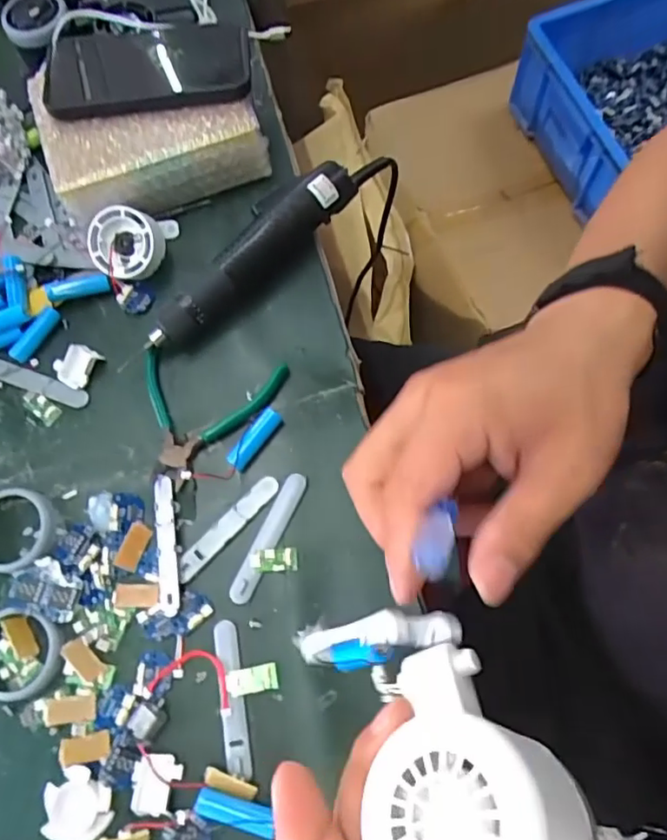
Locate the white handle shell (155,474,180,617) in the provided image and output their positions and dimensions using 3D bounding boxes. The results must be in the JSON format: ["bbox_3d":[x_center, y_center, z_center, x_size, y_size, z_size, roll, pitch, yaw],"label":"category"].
[{"bbox_3d":[-0.116,0.085,0.403,0.014,0.006,0.095,-10,70,-1],"label":"white handle shell"}]

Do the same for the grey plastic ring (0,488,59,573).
[{"bbox_3d":[-0.226,0.077,0.409,0.058,0.013,0.057,-1,70,2],"label":"grey plastic ring"}]

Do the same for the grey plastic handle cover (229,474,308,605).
[{"bbox_3d":[-0.045,0.081,0.403,0.014,0.004,0.095,25,73,10],"label":"grey plastic handle cover"}]

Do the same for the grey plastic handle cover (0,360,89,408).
[{"bbox_3d":[-0.234,-0.030,0.452,0.094,0.006,0.015,18,72,8],"label":"grey plastic handle cover"}]

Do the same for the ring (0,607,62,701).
[{"bbox_3d":[-0.210,0.154,0.382,0.059,0.007,0.056,-1,70,2],"label":"ring"}]

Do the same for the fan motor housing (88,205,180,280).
[{"bbox_3d":[-0.166,-0.144,0.476,0.058,0.045,0.056,15,100,-4],"label":"fan motor housing"}]

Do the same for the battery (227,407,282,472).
[{"bbox_3d":[-0.057,0.012,0.420,0.014,0.018,0.051,35,75,13],"label":"battery"}]

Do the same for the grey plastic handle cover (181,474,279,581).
[{"bbox_3d":[-0.074,0.075,0.407,0.015,0.004,0.090,42,77,15],"label":"grey plastic handle cover"}]

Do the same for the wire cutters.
[{"bbox_3d":[-0.103,-0.024,0.435,0.092,0.009,0.114,41,76,15],"label":"wire cutters"}]

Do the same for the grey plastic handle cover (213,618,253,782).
[{"bbox_3d":[-0.065,0.177,0.372,0.016,0.004,0.091,-11,70,-2],"label":"grey plastic handle cover"}]

